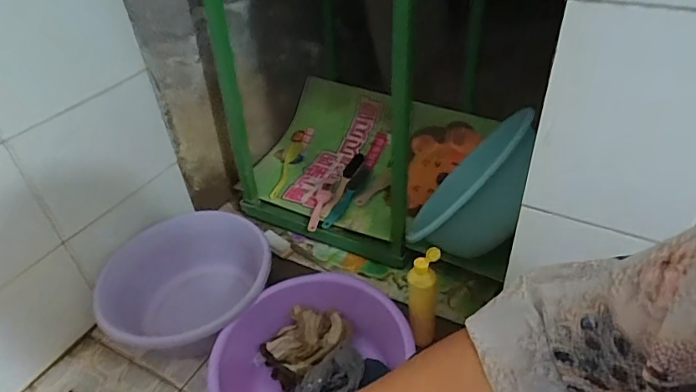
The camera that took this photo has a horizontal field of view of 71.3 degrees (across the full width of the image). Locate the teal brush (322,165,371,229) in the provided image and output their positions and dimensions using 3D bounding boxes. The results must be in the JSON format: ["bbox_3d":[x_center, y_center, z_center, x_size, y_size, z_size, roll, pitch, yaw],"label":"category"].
[{"bbox_3d":[0.001,-0.009,1.324,0.041,0.020,0.245,13,42,19],"label":"teal brush"}]

